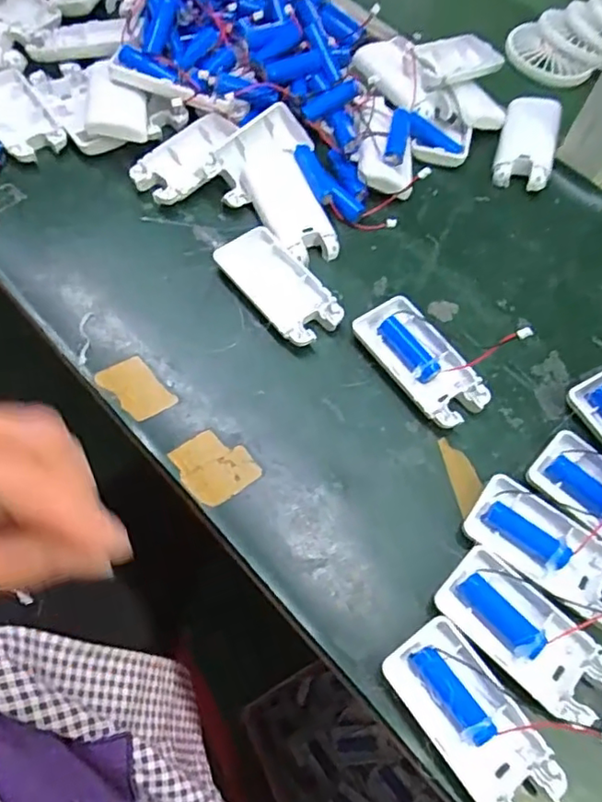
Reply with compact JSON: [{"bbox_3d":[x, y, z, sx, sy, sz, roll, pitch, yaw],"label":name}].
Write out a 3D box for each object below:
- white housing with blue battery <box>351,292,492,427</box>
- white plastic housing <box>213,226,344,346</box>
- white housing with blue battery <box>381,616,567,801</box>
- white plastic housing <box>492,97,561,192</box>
[{"bbox_3d":[0.078,-0.026,0.387,0.045,0.011,0.093,-32,71,-21],"label":"white housing with blue battery"},{"bbox_3d":[-0.015,-0.079,0.410,0.046,0.011,0.094,-38,73,-23],"label":"white plastic housing"},{"bbox_3d":[0.085,0.159,0.299,0.045,0.015,0.093,-32,71,-21],"label":"white housing with blue battery"},{"bbox_3d":[0.186,-0.211,0.490,0.044,0.023,0.080,18,62,2],"label":"white plastic housing"}]

